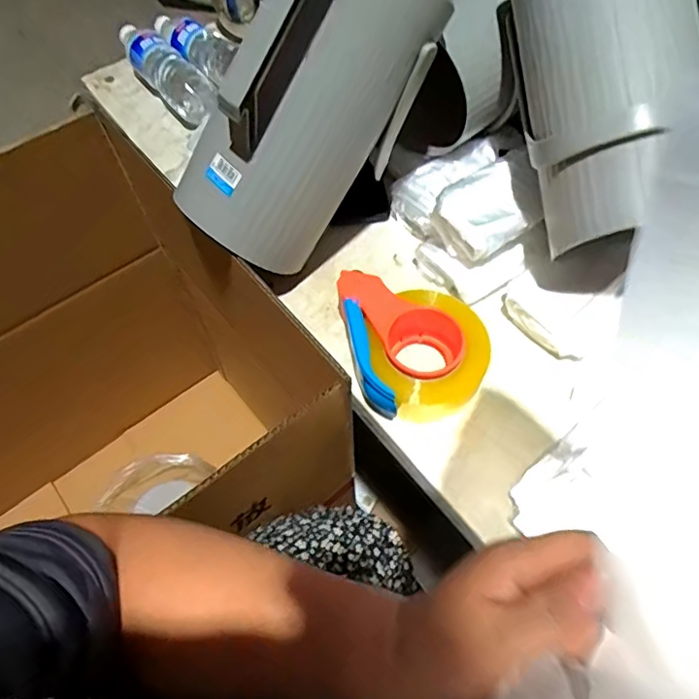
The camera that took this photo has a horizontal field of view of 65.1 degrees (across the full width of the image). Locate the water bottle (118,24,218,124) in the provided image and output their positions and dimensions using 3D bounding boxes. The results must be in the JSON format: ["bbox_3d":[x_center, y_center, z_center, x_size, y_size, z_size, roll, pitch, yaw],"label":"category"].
[{"bbox_3d":[-0.271,-0.411,0.791,0.066,0.060,0.225,-32,63,-16],"label":"water bottle"}]

